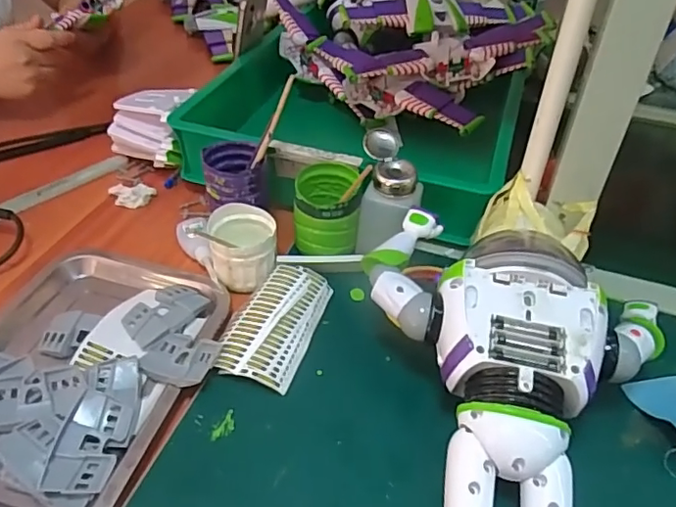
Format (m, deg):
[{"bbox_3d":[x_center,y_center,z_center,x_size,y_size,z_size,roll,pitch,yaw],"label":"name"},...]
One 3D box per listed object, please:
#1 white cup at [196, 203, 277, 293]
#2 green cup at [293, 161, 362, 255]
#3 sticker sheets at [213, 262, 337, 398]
[{"bbox_3d":[-0.093,-0.006,0.534,0.065,0.061,0.062,1,41,-1],"label":"white cup"},{"bbox_3d":[-0.011,-0.043,0.542,0.062,0.076,0.073,0,41,-2],"label":"green cup"},{"bbox_3d":[-0.053,0.060,0.478,0.065,0.025,0.124,13,41,12],"label":"sticker sheets"}]

